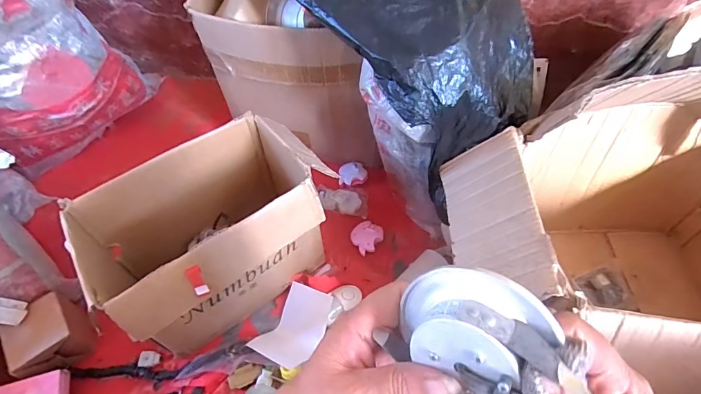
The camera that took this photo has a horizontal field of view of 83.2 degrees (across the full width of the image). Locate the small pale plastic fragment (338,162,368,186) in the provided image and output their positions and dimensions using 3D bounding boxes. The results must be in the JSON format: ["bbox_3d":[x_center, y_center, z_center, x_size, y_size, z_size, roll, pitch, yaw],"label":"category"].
[{"bbox_3d":[0.006,-0.060,1.028,0.074,0.022,0.059,-7,95,-2],"label":"small pale plastic fragment"}]

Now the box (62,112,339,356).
[{"bbox_3d":[-0.239,0.073,0.750,0.383,0.283,0.237,-33,59,-20],"label":"box"}]

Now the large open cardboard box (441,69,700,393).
[{"bbox_3d":[0.466,0.092,0.656,0.580,0.454,0.463,0,54,2],"label":"large open cardboard box"}]

